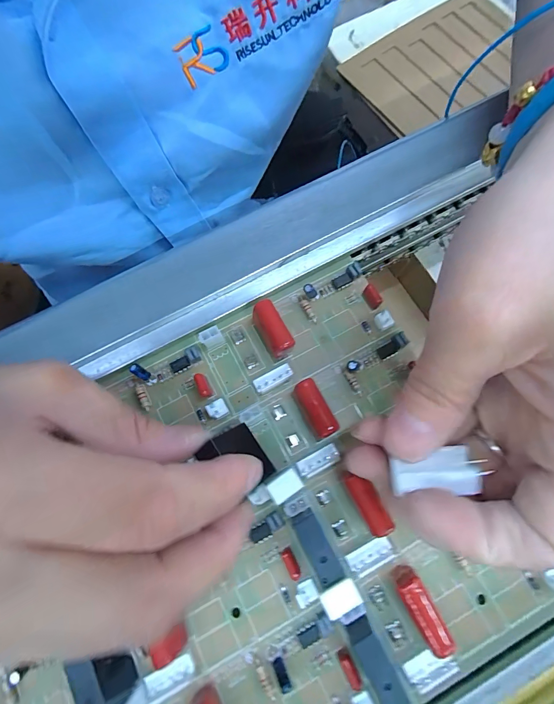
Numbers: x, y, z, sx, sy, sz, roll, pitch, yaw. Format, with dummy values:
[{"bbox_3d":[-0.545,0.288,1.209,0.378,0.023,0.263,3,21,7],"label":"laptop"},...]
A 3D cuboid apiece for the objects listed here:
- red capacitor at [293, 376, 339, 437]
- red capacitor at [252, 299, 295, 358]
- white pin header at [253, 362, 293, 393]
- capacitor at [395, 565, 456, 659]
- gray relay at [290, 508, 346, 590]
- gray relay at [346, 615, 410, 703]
[{"bbox_3d":[0.017,0.027,0.171,0.010,0.020,0.027,-26,75,-6],"label":"red capacitor"},{"bbox_3d":[-0.002,-0.010,0.182,0.012,0.017,0.028,-29,75,-6],"label":"red capacitor"},{"bbox_3d":[-0.002,0.013,0.183,0.020,0.004,0.007,-28,75,-6],"label":"white pin header"},{"bbox_3d":[0.059,0.103,0.146,0.013,0.017,0.029,-24,77,-5],"label":"capacitor"},{"bbox_3d":[0.015,0.079,0.151,0.010,0.023,0.027,-27,75,-6],"label":"gray relay"},{"bbox_3d":[0.036,0.116,0.140,0.010,0.023,0.030,-26,74,-5],"label":"gray relay"}]

